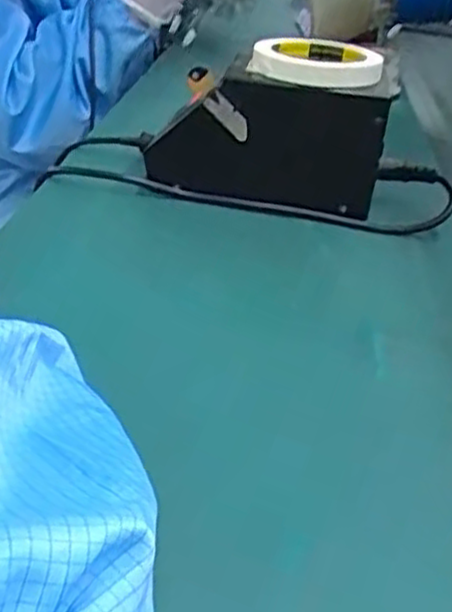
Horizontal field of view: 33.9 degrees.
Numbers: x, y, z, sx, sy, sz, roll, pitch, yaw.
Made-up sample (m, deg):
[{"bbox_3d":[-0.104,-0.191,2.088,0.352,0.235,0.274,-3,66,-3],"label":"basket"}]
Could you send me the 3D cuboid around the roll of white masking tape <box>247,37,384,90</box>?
[{"bbox_3d":[0.073,-0.201,0.607,0.103,0.020,0.111,7,31,3],"label":"roll of white masking tape"}]

